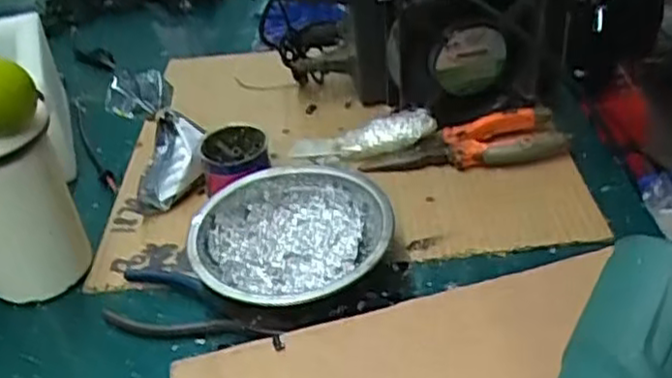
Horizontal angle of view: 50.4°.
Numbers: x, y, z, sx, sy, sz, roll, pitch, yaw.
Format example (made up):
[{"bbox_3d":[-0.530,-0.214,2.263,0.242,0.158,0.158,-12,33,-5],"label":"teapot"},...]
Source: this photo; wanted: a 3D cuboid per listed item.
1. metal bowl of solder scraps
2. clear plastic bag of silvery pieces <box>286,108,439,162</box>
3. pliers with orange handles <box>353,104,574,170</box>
[{"bbox_3d":[-0.027,0.037,0.465,0.125,0.048,0.123,-4,34,3],"label":"metal bowl of solder scraps"},{"bbox_3d":[0.019,-0.041,0.575,0.120,0.021,0.033,-12,32,16],"label":"clear plastic bag of silvery pieces"},{"bbox_3d":[0.103,-0.033,0.553,0.152,0.023,0.049,-13,34,-9],"label":"pliers with orange handles"}]

